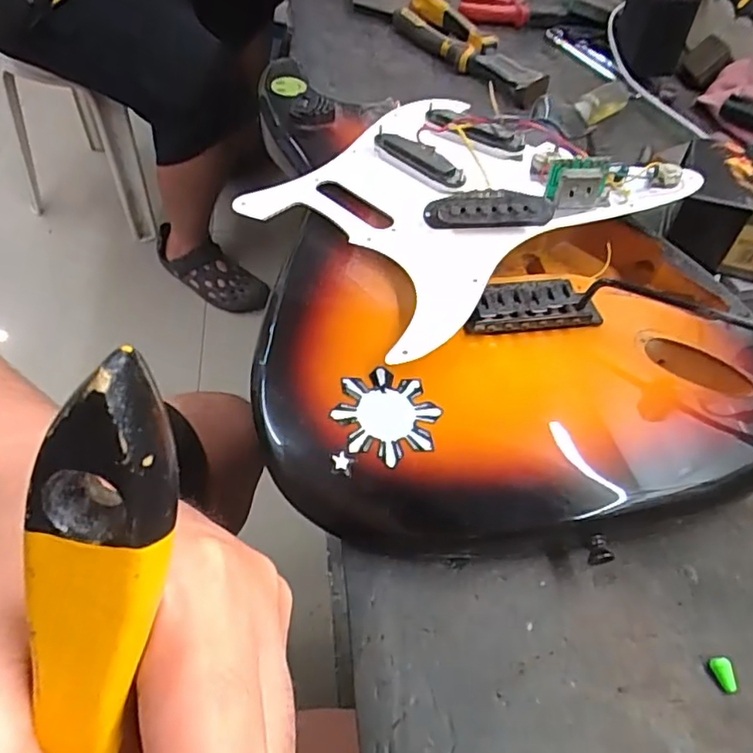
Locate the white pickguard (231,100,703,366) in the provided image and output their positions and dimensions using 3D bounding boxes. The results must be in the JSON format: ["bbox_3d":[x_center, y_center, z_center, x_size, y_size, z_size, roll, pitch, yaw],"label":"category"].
[{"bbox_3d":[0.052,-0.134,0.409,0.261,0.042,0.207,-30,61,-26],"label":"white pickguard"}]

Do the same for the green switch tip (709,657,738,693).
[{"bbox_3d":[0.163,0.141,0.282,0.008,0.009,0.015,-4,52,-8],"label":"green switch tip"}]

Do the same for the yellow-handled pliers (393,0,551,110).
[{"bbox_3d":[0.097,-0.355,0.649,0.052,0.040,0.215,-29,59,-25],"label":"yellow-handled pliers"}]

